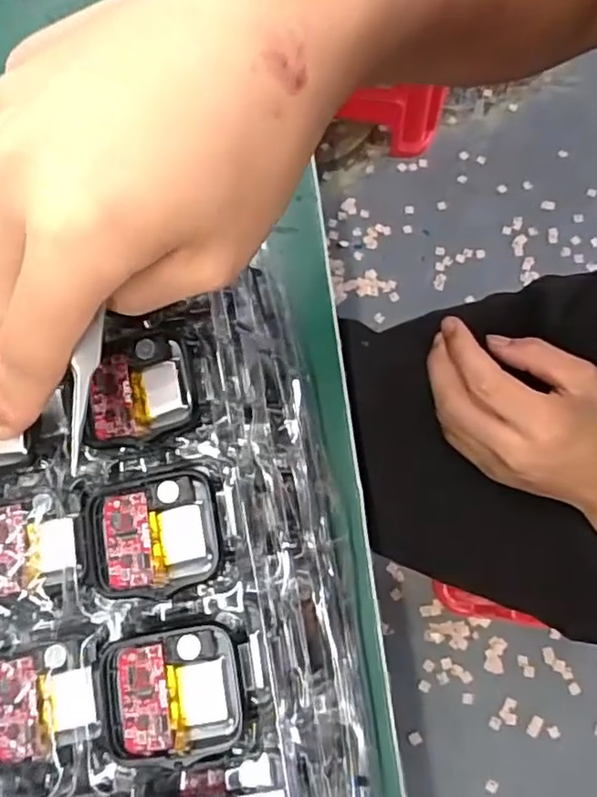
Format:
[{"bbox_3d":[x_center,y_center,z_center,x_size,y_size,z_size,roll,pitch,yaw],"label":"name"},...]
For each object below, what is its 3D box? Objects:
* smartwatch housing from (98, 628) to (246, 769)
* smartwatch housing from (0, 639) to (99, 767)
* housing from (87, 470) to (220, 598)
[{"bbox_3d":[-0.041,0.092,0.191,0.044,0.006,0.037,-10,76,-2],"label":"smartwatch housing"},{"bbox_3d":[-0.084,0.098,0.199,0.034,0.005,0.034,-7,76,-1],"label":"smartwatch housing"},{"bbox_3d":[-0.048,0.045,0.203,0.042,0.006,0.037,-10,76,-2],"label":"housing"}]

